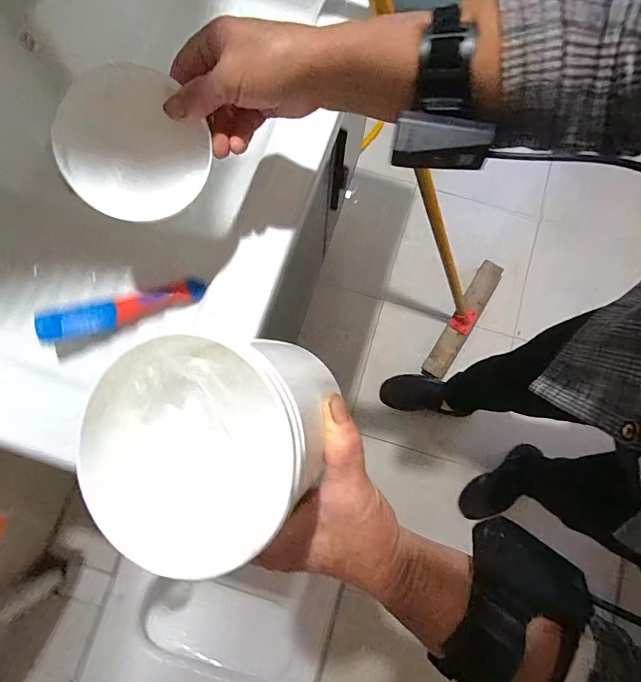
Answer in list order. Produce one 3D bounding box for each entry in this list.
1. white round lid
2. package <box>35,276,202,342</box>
[{"bbox_3d":[-0.150,-0.154,0.332,0.106,0.010,0.109,-2,98,-13],"label":"white round lid"},{"bbox_3d":[-0.200,-0.034,0.424,0.161,0.025,0.029,-17,79,-4],"label":"package"}]

